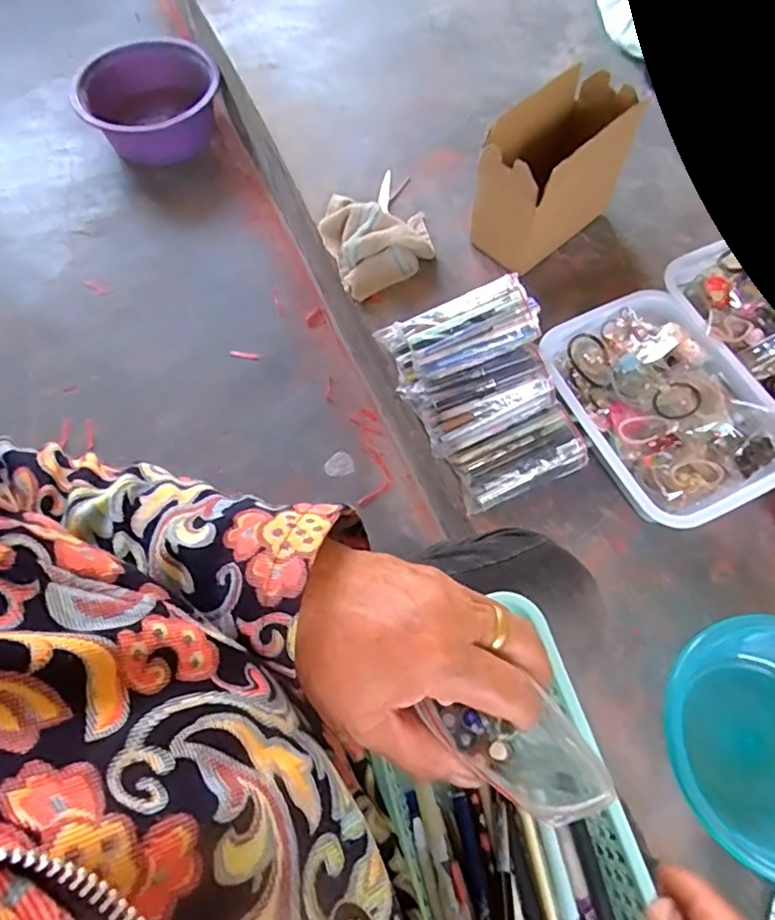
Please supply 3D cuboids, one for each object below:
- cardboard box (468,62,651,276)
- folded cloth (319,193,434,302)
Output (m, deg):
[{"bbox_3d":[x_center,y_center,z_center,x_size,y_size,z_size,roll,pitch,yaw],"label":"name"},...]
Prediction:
[{"bbox_3d":[0.215,-0.376,0.781,0.212,0.189,0.109,-42,74,-18],"label":"cardboard box"},{"bbox_3d":[-0.010,-0.331,0.832,0.155,0.054,0.165,-18,68,-10],"label":"folded cloth"}]

